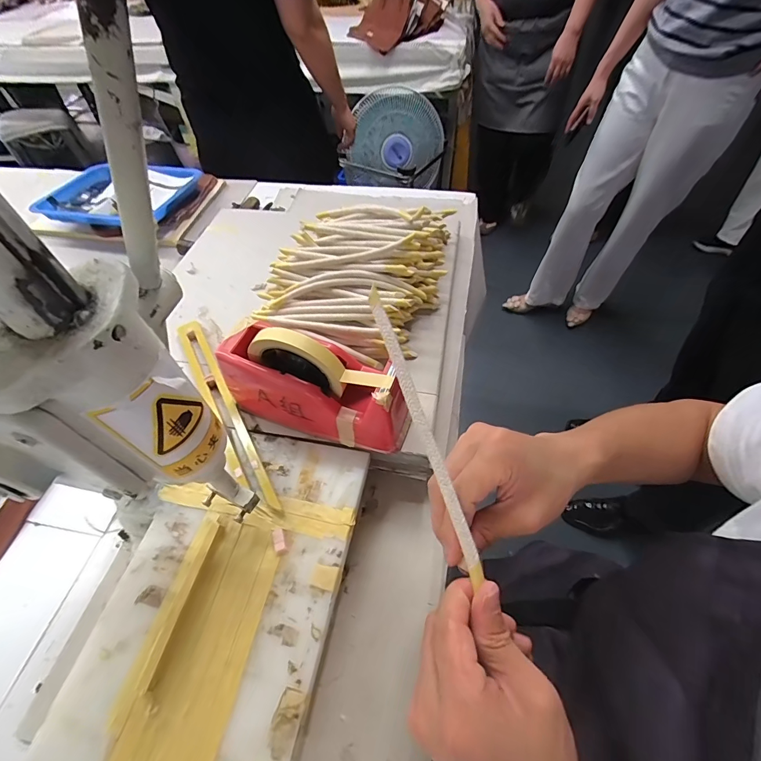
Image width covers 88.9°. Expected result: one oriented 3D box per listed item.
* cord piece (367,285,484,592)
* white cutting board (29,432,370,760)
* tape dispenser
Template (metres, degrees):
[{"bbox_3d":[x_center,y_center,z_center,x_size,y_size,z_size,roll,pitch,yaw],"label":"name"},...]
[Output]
[{"bbox_3d":[0.029,0.030,0.255,0.011,0.007,0.194,-18,83,-11],"label":"cord piece"},{"bbox_3d":[-0.141,0.185,0.358,0.198,0.010,0.295,9,55,8],"label":"white cutting board"},{"bbox_3d":[-0.067,-0.003,0.411,0.202,0.120,0.074,14,56,12],"label":"tape dispenser"}]

